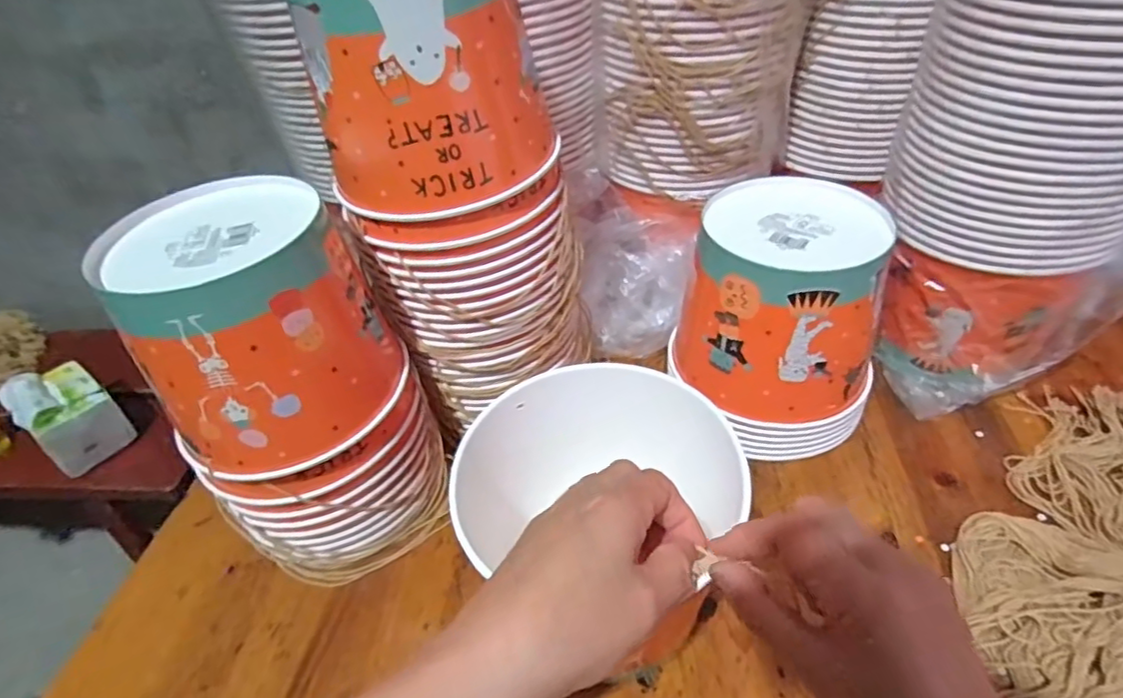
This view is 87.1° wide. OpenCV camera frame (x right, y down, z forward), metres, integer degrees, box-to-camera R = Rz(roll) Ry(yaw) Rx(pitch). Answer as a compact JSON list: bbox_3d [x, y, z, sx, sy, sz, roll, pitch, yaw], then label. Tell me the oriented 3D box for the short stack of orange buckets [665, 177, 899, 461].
[{"bbox_3d":[0.174,-0.020,0.476,0.147,0.171,0.154,12,45,19],"label":"short stack of orange buckets"}]

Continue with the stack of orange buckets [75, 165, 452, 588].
[{"bbox_3d":[-0.187,0.028,0.424,0.155,0.242,0.163,-25,46,-19],"label":"stack of orange buckets"}]

